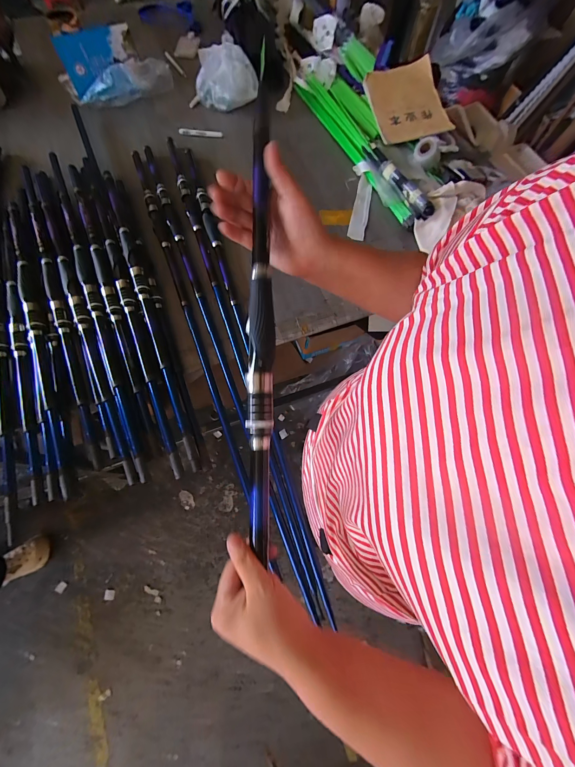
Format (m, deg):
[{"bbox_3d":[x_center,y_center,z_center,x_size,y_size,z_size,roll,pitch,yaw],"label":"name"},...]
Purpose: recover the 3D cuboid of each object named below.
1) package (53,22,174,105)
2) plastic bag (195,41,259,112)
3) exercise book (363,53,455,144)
[{"bbox_3d":[-0.496,-0.903,0.809,0.300,0.091,0.194,-15,71,-7],"label":"package"},{"bbox_3d":[-0.180,-0.886,0.828,0.181,0.102,0.104,-11,70,-5],"label":"plastic bag"},{"bbox_3d":[0.332,-0.800,0.803,0.183,0.018,0.277,-10,76,3],"label":"exercise book"}]

